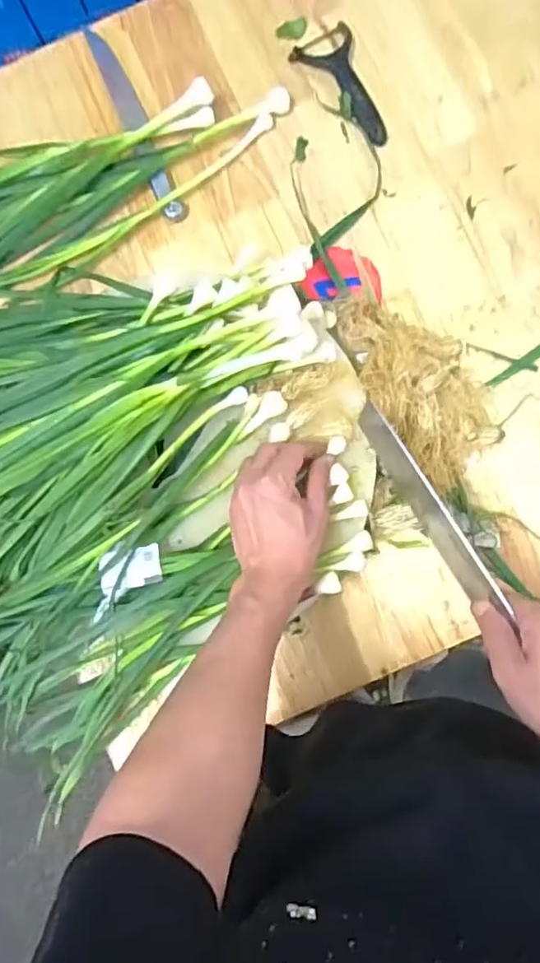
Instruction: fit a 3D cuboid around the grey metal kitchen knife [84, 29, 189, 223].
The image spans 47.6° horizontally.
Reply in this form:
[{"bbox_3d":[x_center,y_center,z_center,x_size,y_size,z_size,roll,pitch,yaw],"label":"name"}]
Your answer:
[{"bbox_3d":[-0.144,-0.388,0.667,0.028,0.018,0.236,-24,85,0],"label":"grey metal kitchen knife"}]

